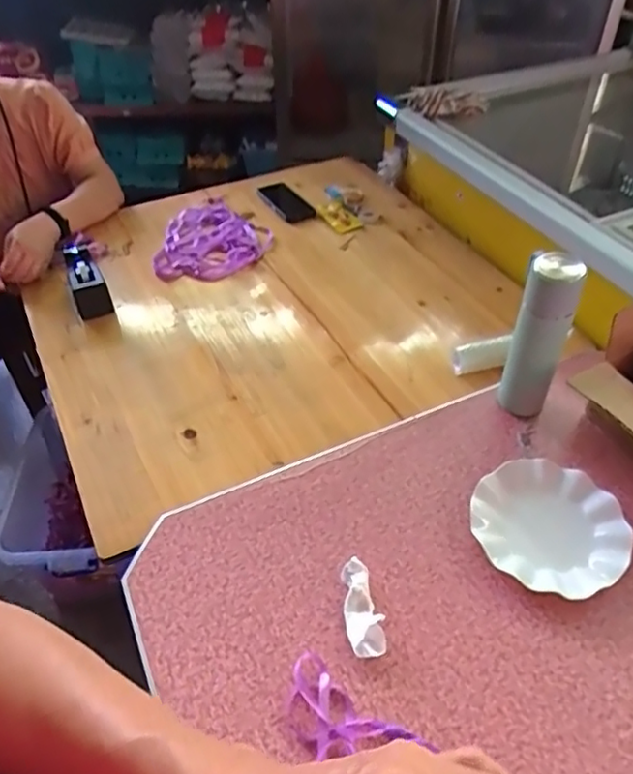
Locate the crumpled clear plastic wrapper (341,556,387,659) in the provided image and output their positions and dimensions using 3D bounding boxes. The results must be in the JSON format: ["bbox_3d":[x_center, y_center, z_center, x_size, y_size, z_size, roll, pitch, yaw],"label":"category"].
[{"bbox_3d":[0.051,0.248,0.690,0.039,0.022,0.110,-3,45,-3],"label":"crumpled clear plastic wrapper"}]

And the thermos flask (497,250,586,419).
[{"bbox_3d":[0.294,-0.059,0.815,0.066,0.256,0.058,20,49,19],"label":"thermos flask"}]

